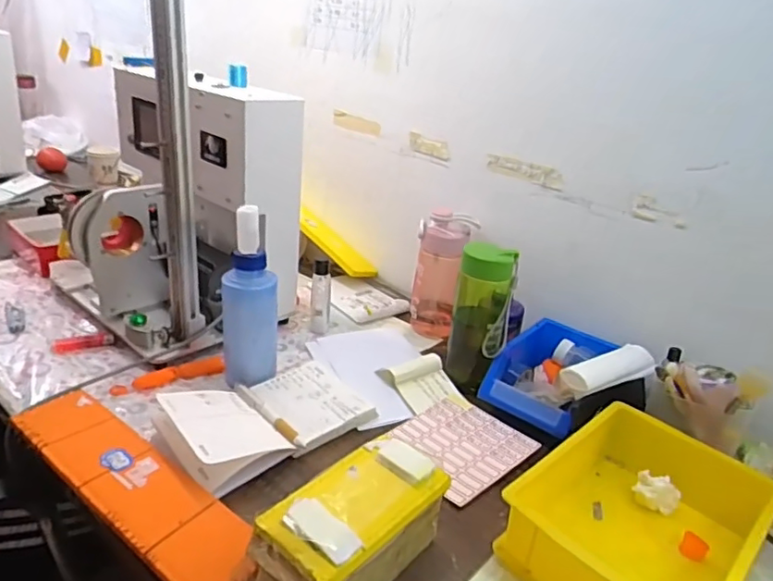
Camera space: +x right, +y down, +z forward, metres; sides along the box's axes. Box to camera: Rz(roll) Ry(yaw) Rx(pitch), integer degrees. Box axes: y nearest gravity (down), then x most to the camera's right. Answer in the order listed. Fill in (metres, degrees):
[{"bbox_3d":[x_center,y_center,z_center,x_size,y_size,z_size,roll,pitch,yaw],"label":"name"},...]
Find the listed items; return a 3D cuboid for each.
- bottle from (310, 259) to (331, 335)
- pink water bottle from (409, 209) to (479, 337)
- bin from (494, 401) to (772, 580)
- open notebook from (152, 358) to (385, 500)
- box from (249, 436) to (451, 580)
[{"bbox_3d":[-0.099,0.009,0.875,0.029,0.108,0.035,3,25,-7],"label":"bottle"},{"bbox_3d":[0.089,-0.025,0.900,0.071,0.190,0.074,22,29,30],"label":"pink water bottle"},{"bbox_3d":[0.235,0.213,0.535,0.218,0.078,0.174,-17,34,-41],"label":"bin"},{"bbox_3d":[-0.133,0.134,0.663,0.231,0.039,0.138,-16,33,-40],"label":"open notebook"},{"bbox_3d":[-0.029,0.203,0.474,0.083,0.091,0.165,24,30,34],"label":"box"}]

